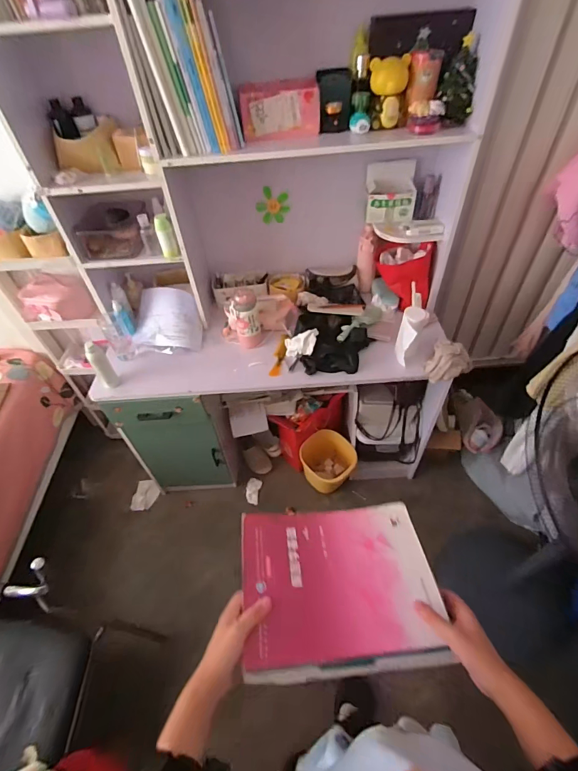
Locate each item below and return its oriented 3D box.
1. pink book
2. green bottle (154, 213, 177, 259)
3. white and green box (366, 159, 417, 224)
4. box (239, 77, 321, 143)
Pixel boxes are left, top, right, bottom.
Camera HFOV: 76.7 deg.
[{"bbox_3d":[0.072,0.286,0.535,0.269,0.034,0.213,-6,48,-1],"label":"pink book"},{"bbox_3d":[-0.370,-0.450,1.103,0.048,0.120,0.041,-20,50,-13],"label":"green bottle"},{"bbox_3d":[0.327,-0.614,1.164,0.149,0.166,0.073,-2,48,3],"label":"white and green box"},{"bbox_3d":[-0.025,-0.738,0.982,0.206,0.112,0.091,-7,48,-1],"label":"box"}]

